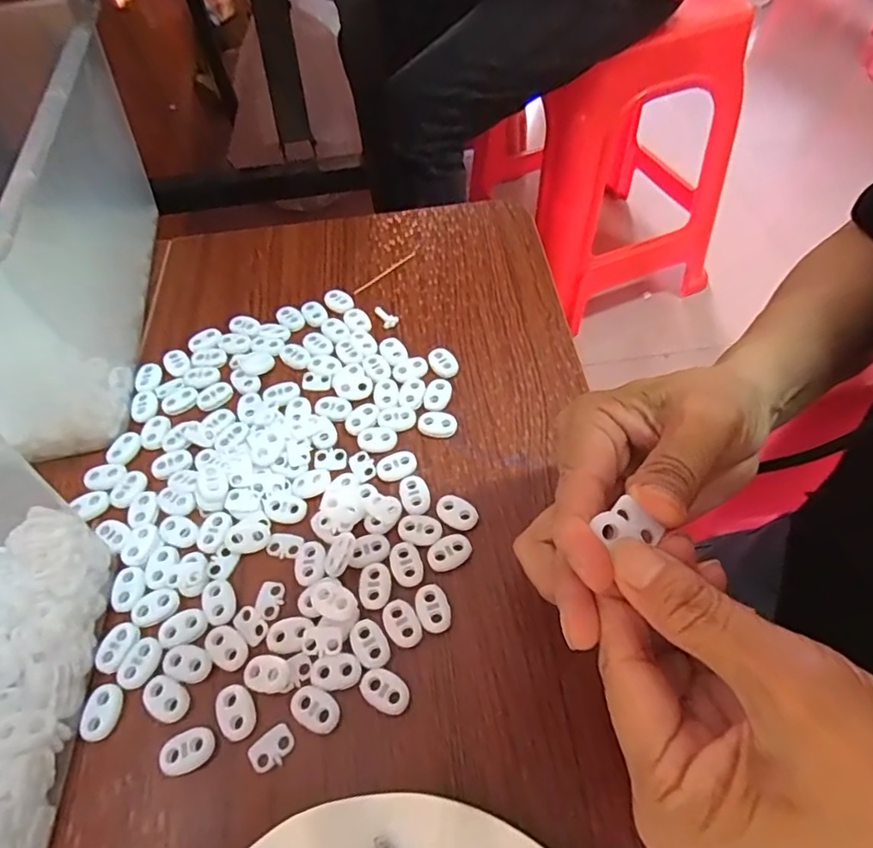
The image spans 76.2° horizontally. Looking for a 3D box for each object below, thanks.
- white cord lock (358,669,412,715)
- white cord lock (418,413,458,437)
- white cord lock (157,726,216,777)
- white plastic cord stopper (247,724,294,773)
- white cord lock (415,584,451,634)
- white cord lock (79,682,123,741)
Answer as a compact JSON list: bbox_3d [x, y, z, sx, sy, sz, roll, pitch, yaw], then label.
[{"bbox_3d":[-0.023,0.119,0.249,0.023,0.004,0.015,22,59,16],"label":"white cord lock"},{"bbox_3d":[0.001,0.001,0.327,0.022,0.006,0.014,4,56,4],"label":"white cord lock"},{"bbox_3d":[-0.107,0.141,0.240,0.023,0.004,0.016,-17,57,-9],"label":"white cord lock"},{"bbox_3d":[-0.071,0.139,0.239,0.019,0.004,0.014,-36,62,-20],"label":"white plastic cord stopper"},{"bbox_3d":[-0.002,0.089,0.268,0.016,0.005,0.022,-17,57,-9],"label":"white cord lock"},{"bbox_3d":[-0.151,0.129,0.249,0.015,0.004,0.022,3,56,4],"label":"white cord lock"}]

